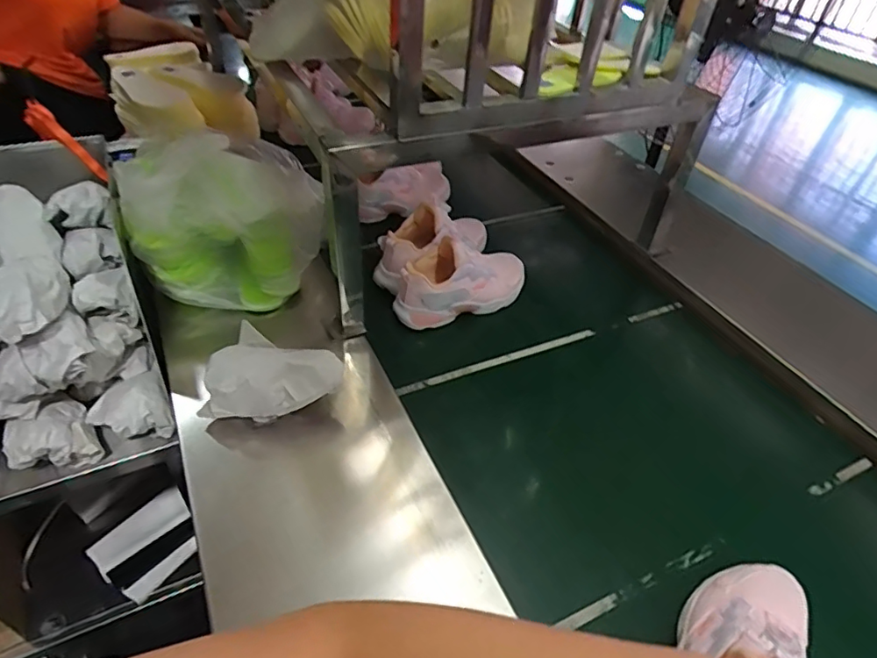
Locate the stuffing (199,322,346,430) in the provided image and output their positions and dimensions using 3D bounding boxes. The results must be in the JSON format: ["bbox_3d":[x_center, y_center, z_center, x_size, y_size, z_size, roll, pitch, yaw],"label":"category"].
[{"bbox_3d":[-0.181,0.047,0.608,0.145,0.058,0.094,0,43,-7],"label":"stuffing"}]

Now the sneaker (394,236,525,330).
[{"bbox_3d":[0.041,-0.075,0.808,0.218,0.111,0.086,-14,46,-20],"label":"sneaker"}]

